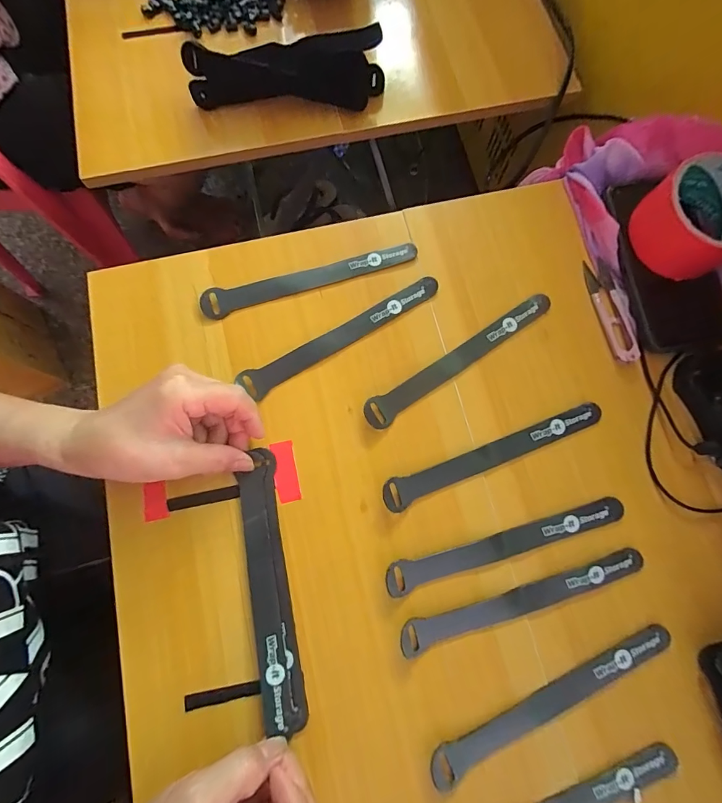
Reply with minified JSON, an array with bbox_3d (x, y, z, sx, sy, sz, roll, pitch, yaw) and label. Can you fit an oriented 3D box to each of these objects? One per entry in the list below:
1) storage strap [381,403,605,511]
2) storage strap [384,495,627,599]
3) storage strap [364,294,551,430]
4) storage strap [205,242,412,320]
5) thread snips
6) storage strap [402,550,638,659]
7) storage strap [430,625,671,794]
[{"bbox_3d":[0.109,0.042,0.317,0.192,0.007,0.022,-22,77,-6],"label":"storage strap"},{"bbox_3d":[0.113,0.110,0.298,0.192,0.011,0.022,-14,77,-5],"label":"storage strap"},{"bbox_3d":[0.086,-0.039,0.338,0.194,0.004,0.024,-34,79,-9],"label":"storage strap"},{"bbox_3d":[-0.045,-0.110,0.354,0.196,0.005,0.024,-15,85,-5],"label":"storage strap"},{"bbox_3d":[0.222,-0.081,0.346,0.026,0.009,0.099,-9,76,-3],"label":"thread snips"},{"bbox_3d":[0.122,0.148,0.292,0.192,0.004,0.022,-17,77,-5],"label":"storage strap"},{"bbox_3d":[0.137,0.212,0.277,0.194,0.009,0.023,-27,72,-6],"label":"storage strap"}]

